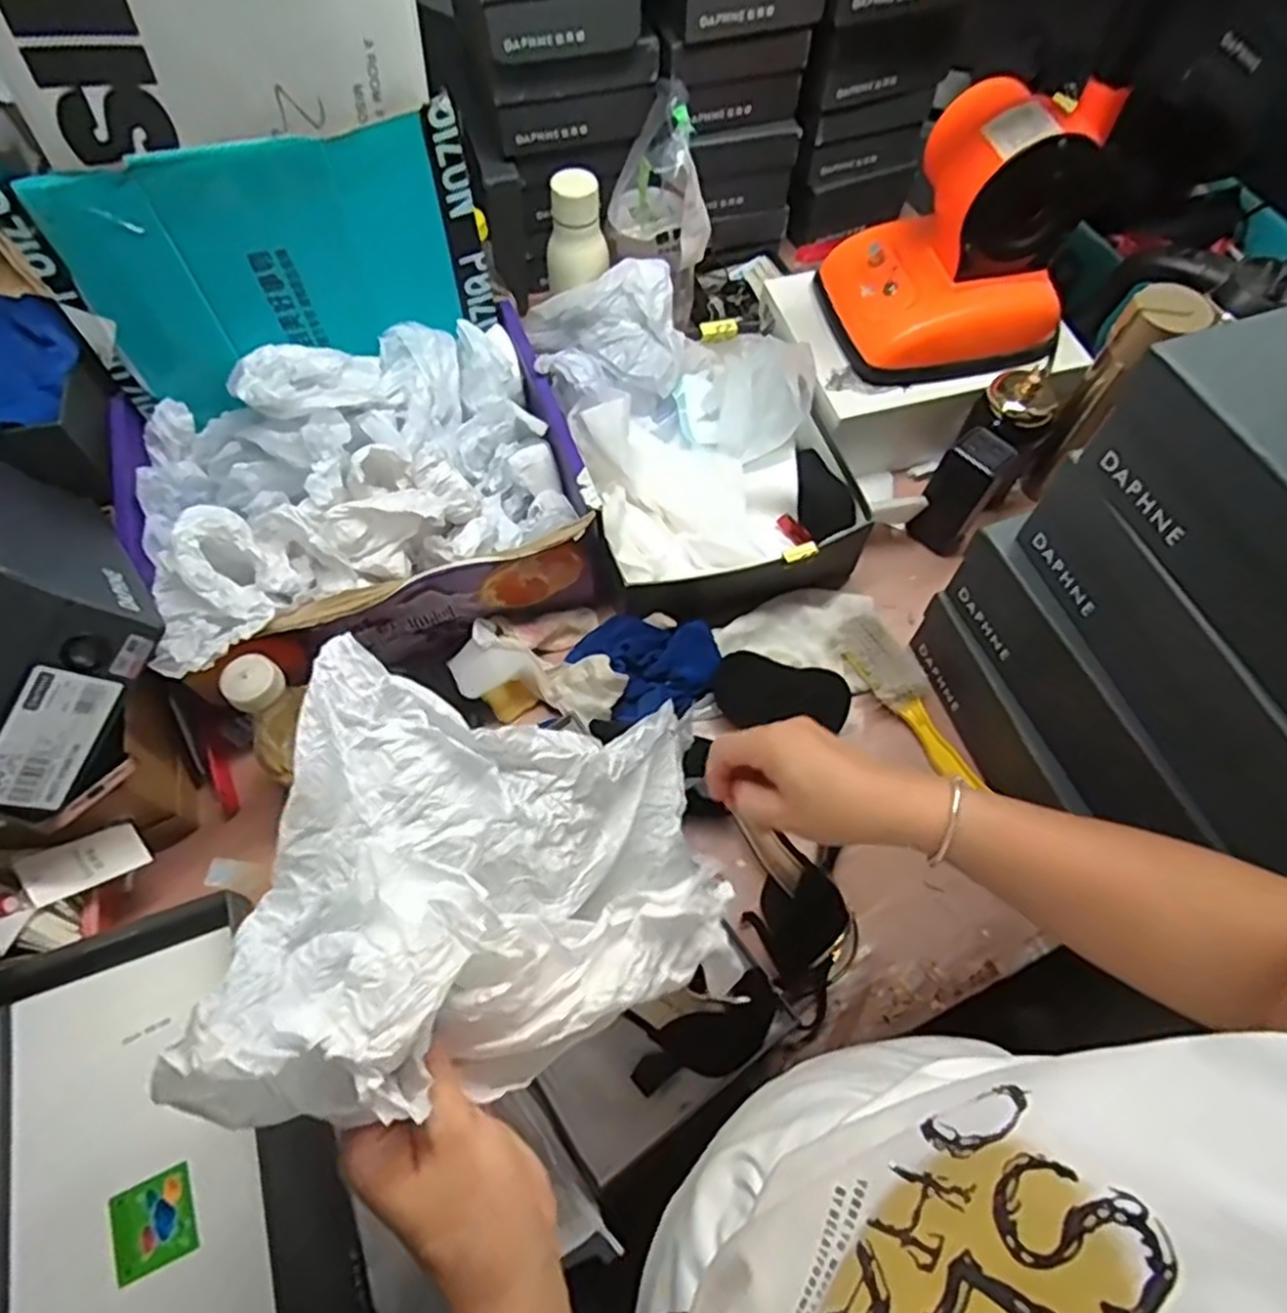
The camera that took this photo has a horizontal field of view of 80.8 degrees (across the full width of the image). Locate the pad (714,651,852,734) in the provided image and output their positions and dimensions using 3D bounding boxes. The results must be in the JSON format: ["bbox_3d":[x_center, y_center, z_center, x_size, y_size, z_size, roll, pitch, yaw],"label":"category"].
[{"bbox_3d":[0.131,0.040,0.721,0.123,0.010,0.073,9,96,9],"label":"pad"}]

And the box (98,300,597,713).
[{"bbox_3d":[-0.265,-0.154,0.709,0.381,0.170,0.301,-19,64,-10],"label":"box"}]

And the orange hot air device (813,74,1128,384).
[{"bbox_3d":[0.303,-0.413,0.737,0.198,0.201,0.179,-19,64,-10],"label":"orange hot air device"}]

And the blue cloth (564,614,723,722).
[{"bbox_3d":[0.003,0.011,0.735,0.142,0.044,0.099,-10,63,-5],"label":"blue cloth"}]

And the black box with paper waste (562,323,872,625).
[{"bbox_3d":[0.064,-0.212,0.777,0.258,0.129,0.311,-11,63,-6],"label":"black box with paper waste"}]

